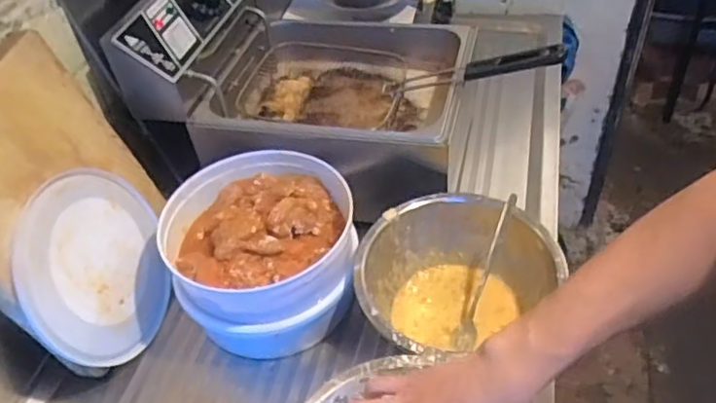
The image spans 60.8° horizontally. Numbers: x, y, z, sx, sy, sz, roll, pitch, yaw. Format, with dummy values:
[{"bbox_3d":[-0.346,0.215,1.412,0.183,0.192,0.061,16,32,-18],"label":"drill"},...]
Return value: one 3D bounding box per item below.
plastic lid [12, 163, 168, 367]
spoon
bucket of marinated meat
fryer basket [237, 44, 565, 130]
[{"bbox_3d":[-0.279,0.068,0.658,0.014,0.199,0.199,-12,-3,20],"label":"plastic lid"},{"bbox_3d":[0.143,0.078,0.678,0.026,0.023,0.180,17,83,22],"label":"spoon"},{"bbox_3d":[-0.110,0.062,0.699,0.210,0.132,0.201,-3,44,3],"label":"bucket of marinated meat"},{"bbox_3d":[0.042,-0.179,0.822,0.412,0.123,0.184,3,44,9],"label":"fryer basket"}]

